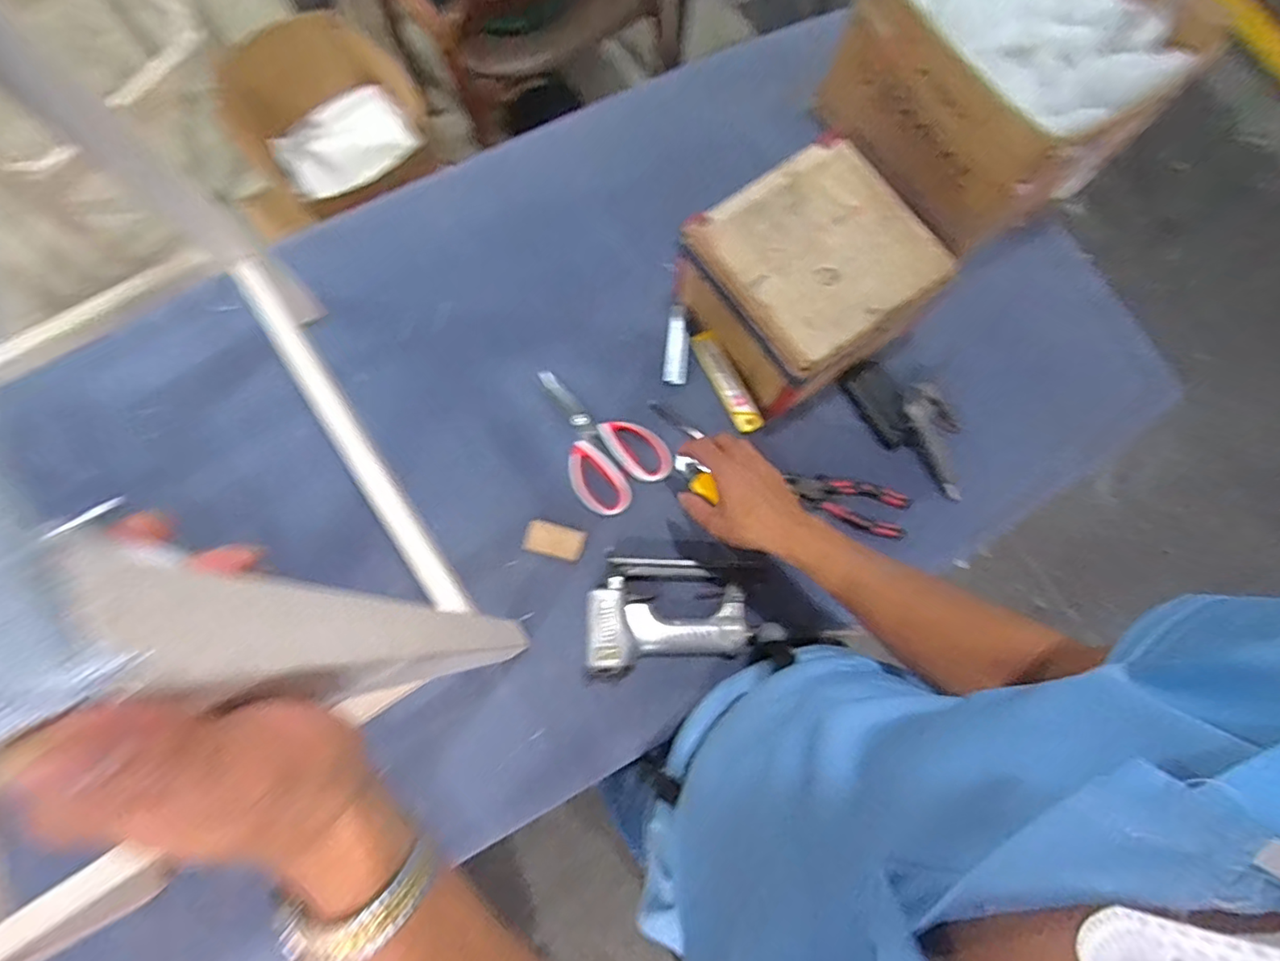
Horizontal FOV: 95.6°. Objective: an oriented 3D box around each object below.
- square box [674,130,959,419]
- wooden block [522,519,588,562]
[{"bbox_3d":[0.186,-0.221,0.664,0.217,0.128,0.221,-34,80,-9],"label":"square box"},{"bbox_3d":[-0.096,0.067,0.653,0.068,0.010,0.037,15,76,2],"label":"wooden block"}]

